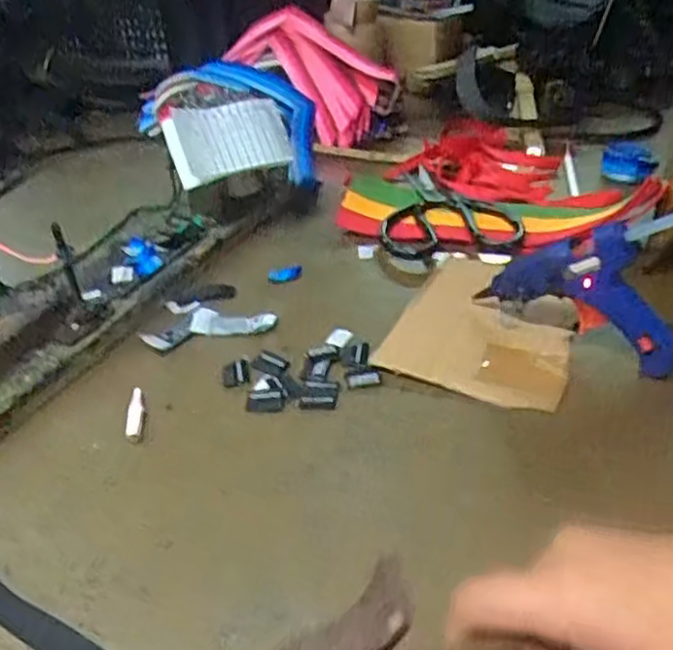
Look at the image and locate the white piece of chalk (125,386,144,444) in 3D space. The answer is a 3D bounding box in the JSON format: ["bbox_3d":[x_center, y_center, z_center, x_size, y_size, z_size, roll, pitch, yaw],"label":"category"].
[{"bbox_3d":[-0.130,0.057,0.462,0.010,0.007,0.044,-6,34,-6],"label":"white piece of chalk"}]

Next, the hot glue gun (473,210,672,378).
[{"bbox_3d":[0.169,-0.034,0.485,0.133,0.111,0.027,19,39,27],"label":"hot glue gun"}]

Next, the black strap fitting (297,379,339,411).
[{"bbox_3d":[-0.012,0.045,0.478,0.024,0.004,0.027,5,35,10],"label":"black strap fitting"}]

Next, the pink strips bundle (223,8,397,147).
[{"bbox_3d":[-0.034,-0.321,0.895,0.103,0.072,0.262,-22,54,-27],"label":"pink strips bundle"}]

